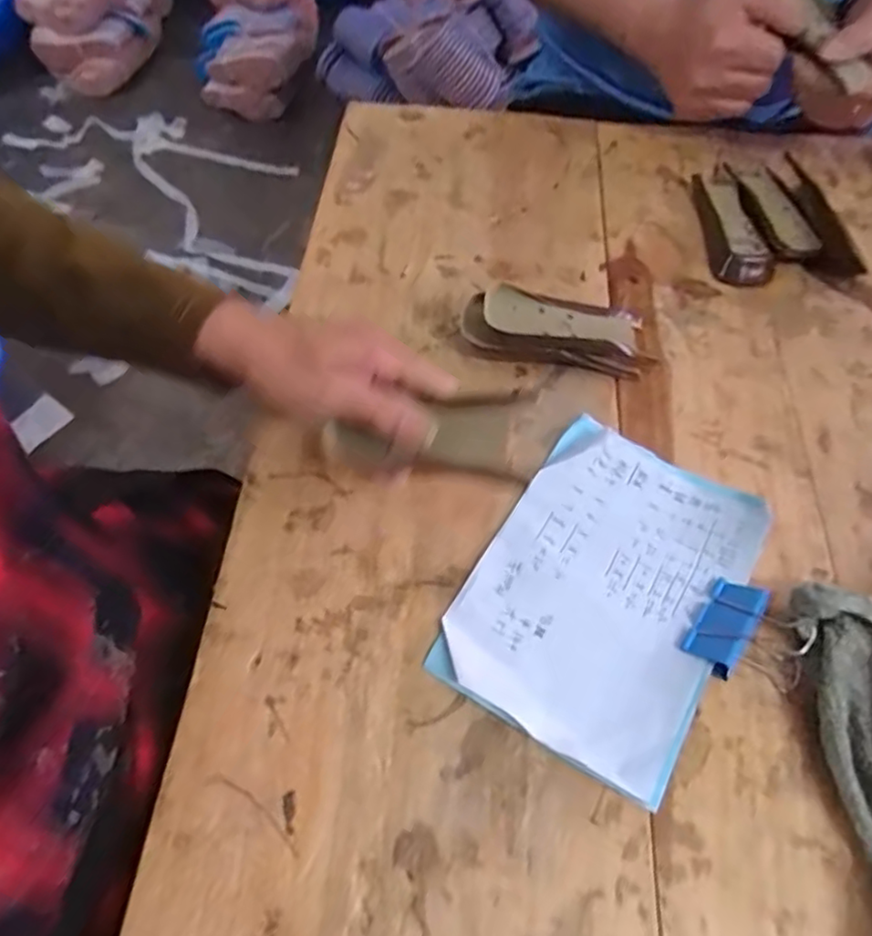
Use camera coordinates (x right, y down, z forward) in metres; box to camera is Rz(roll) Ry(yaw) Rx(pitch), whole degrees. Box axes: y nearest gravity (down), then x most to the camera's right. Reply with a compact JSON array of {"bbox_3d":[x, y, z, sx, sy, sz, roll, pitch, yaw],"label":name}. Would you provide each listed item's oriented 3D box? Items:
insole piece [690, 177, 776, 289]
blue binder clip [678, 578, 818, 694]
[{"bbox_3d":[0.236,-0.196,0.508,0.040,0.014,0.120,-1,59,-4],"label":"insole piece"},{"bbox_3d":[0.170,0.093,0.336,0.058,0.022,0.050,36,64,17],"label":"blue binder clip"}]

